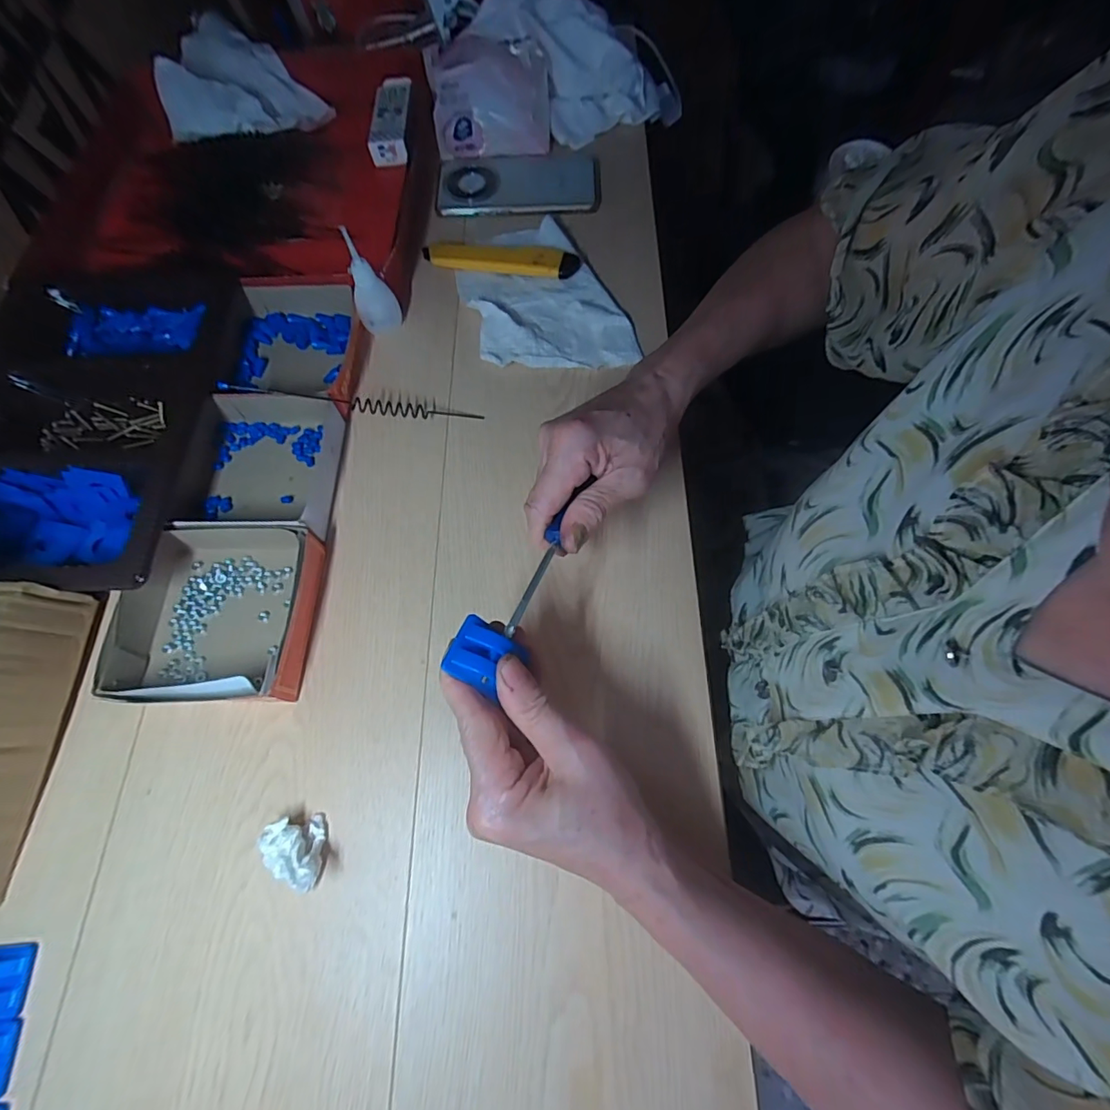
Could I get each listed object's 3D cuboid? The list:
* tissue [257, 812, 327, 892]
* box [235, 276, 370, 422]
[{"bbox_3d":[-0.157,0.179,0.305,0.030,0.029,0.040,-20,70,-5],"label":"tissue"},{"bbox_3d":[-0.227,-0.181,0.441,0.119,0.041,0.126,3,70,3],"label":"box"}]

